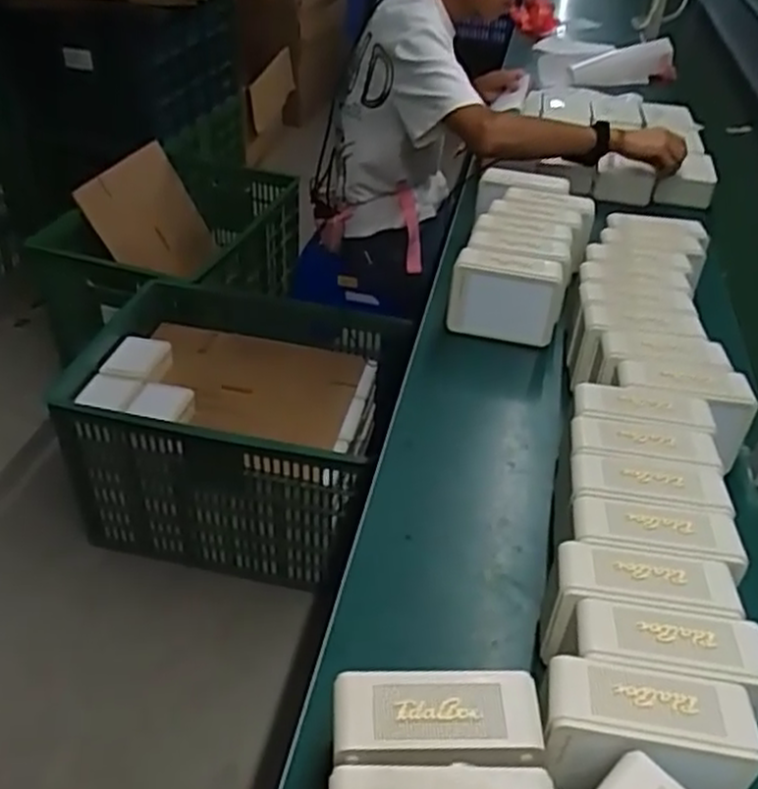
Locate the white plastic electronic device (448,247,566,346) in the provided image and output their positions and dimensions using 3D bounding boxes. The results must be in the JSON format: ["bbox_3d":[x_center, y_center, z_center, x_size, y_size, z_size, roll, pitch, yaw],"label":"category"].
[{"bbox_3d":[0.166,-0.123,1.002,0.141,0.124,0.042,10,39,7],"label":"white plastic electronic device"}]

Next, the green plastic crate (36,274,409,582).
[{"bbox_3d":[-0.321,0.075,1.696,0.668,0.418,0.507,11,39,8],"label":"green plastic crate"}]

